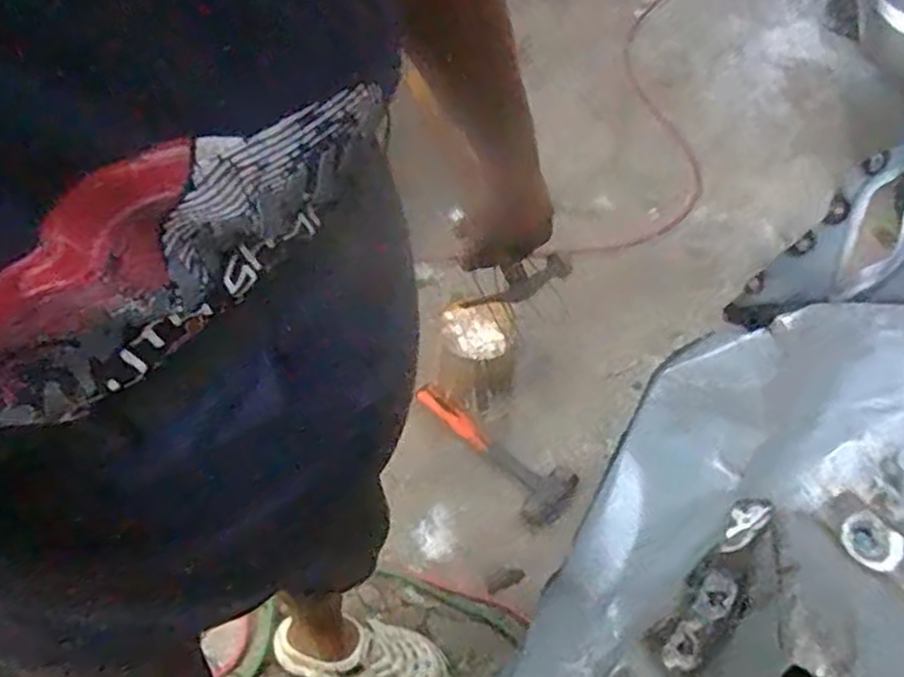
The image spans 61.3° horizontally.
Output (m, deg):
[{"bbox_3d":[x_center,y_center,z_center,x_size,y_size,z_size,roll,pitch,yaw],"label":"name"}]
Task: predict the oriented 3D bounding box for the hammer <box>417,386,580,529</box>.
[{"bbox_3d":[0.094,0.205,1.480,0.134,0.043,0.357,-33,60,-24],"label":"hammer"}]

